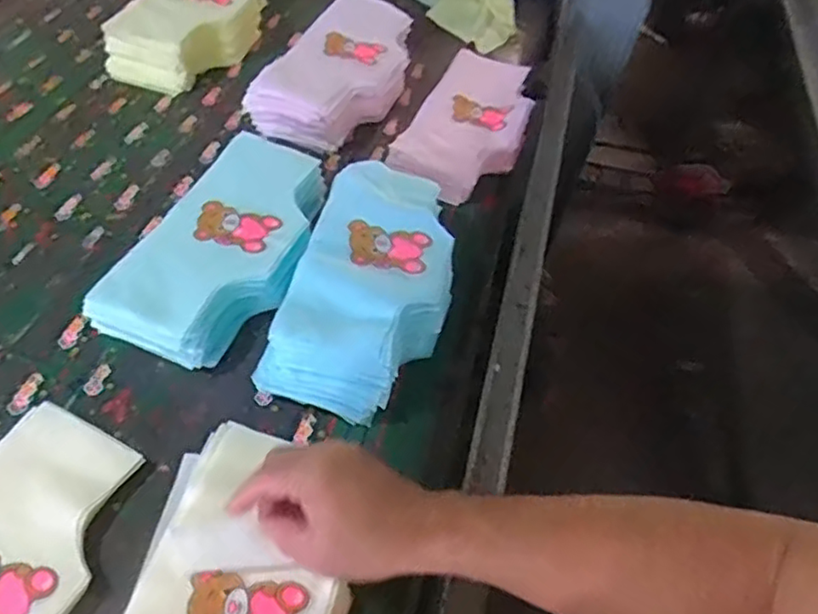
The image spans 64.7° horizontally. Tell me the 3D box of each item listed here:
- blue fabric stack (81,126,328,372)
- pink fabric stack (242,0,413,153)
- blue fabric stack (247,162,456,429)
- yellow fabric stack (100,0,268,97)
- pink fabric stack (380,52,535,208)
[{"bbox_3d":[-0.187,-0.068,0.692,0.148,0.057,0.294,17,50,8],"label":"blue fabric stack"},{"bbox_3d":[-0.091,-0.338,0.911,0.155,0.069,0.303,21,51,11],"label":"pink fabric stack"},{"bbox_3d":[-0.035,-0.029,0.669,0.150,0.075,0.293,13,50,4],"label":"blue fabric stack"},{"bbox_3d":[-0.316,-0.426,0.948,0.149,0.079,0.303,18,51,9],"label":"yellow fabric stack"},{"bbox_3d":[0.088,-0.255,0.888,0.148,0.035,0.303,21,51,11],"label":"pink fabric stack"}]

